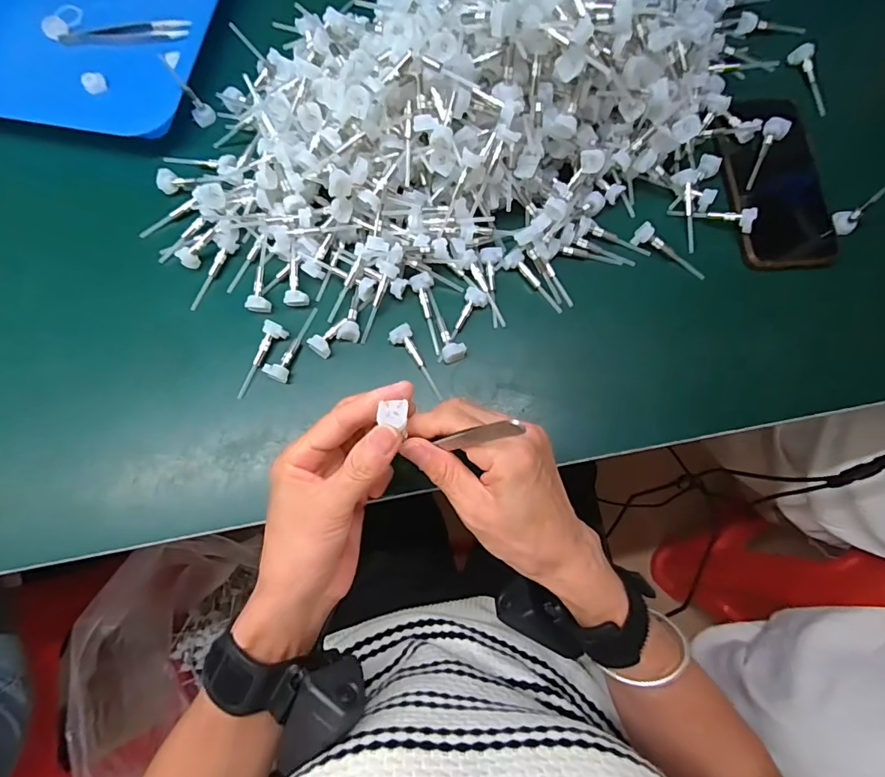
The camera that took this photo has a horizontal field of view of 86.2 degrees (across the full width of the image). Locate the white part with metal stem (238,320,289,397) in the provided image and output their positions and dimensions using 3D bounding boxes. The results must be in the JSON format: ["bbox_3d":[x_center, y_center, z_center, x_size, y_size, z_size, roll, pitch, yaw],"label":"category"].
[{"bbox_3d":[-0.140,-0.021,0.369,0.017,0.012,0.063,18,77,4],"label":"white part with metal stem"}]

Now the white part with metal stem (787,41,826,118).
[{"bbox_3d":[0.343,-0.287,0.435,0.015,0.016,0.068,-17,77,-5],"label":"white part with metal stem"}]

